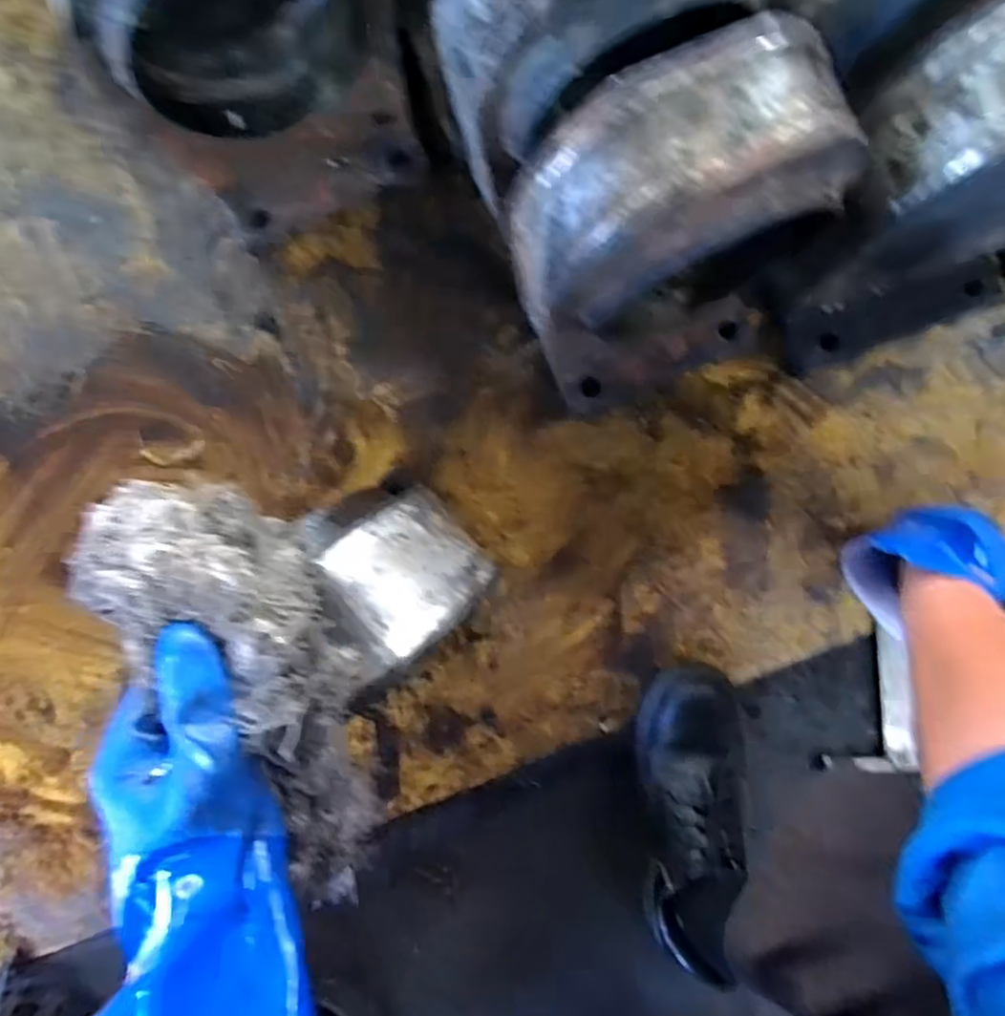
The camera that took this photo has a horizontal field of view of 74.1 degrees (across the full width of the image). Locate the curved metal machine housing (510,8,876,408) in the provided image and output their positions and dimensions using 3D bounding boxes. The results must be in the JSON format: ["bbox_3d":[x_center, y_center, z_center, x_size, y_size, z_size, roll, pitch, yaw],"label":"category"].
[{"bbox_3d":[0.132,-0.190,0.524,0.220,0.312,0.135,-21,88,1],"label":"curved metal machine housing"}]

